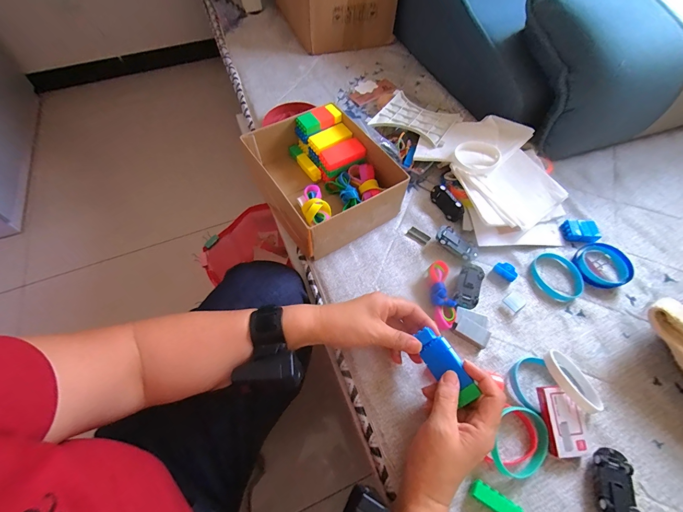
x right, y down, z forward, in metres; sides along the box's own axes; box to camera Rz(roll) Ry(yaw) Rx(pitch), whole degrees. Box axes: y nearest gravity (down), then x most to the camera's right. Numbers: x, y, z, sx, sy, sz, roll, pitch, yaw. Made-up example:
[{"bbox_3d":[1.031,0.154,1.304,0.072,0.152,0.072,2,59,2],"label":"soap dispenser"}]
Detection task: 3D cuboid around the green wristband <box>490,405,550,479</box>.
[{"bbox_3d":[0.195,0.203,0.343,0.055,0.026,0.069,25,62,14],"label":"green wristband"}]

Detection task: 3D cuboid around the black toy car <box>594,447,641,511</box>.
[{"bbox_3d":[0.275,0.233,0.325,0.033,0.022,0.065,15,60,8],"label":"black toy car"}]

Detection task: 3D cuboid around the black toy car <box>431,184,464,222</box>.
[{"bbox_3d":[0.168,-0.087,0.509,0.020,0.033,0.064,-26,63,-16],"label":"black toy car"}]

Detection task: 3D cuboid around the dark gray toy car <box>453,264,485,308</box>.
[{"bbox_3d":[0.174,0.043,0.437,0.030,0.020,0.064,23,62,13],"label":"dark gray toy car"}]

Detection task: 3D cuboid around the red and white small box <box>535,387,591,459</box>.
[{"bbox_3d":[0.242,0.179,0.350,0.038,0.012,0.067,-1,74,-2],"label":"red and white small box"}]

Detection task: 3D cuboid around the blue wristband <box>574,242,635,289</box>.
[{"bbox_3d":[0.374,0.012,0.457,0.067,0.022,0.067,27,62,15],"label":"blue wristband"}]

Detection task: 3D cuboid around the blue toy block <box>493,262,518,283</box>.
[{"bbox_3d":[0.233,0.021,0.452,0.014,0.020,0.031,-33,65,-19],"label":"blue toy block"}]

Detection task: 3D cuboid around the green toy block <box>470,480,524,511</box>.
[{"bbox_3d":[0.157,0.249,0.324,0.049,0.015,0.018,29,63,16],"label":"green toy block"}]

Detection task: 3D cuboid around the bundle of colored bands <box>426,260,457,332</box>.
[{"bbox_3d":[0.132,0.054,0.428,0.030,0.026,0.091,-1,59,-2],"label":"bundle of colored bands"}]

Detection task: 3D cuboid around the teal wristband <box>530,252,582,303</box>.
[{"bbox_3d":[0.302,0.028,0.451,0.059,0.014,0.074,-6,59,-5],"label":"teal wristband"}]

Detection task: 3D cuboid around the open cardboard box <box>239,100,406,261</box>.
[{"bbox_3d":[-0.034,-0.133,0.506,0.172,0.077,0.235,-29,64,-17],"label":"open cardboard box"}]

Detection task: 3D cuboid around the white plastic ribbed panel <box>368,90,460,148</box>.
[{"bbox_3d":[0.136,-0.251,0.587,0.133,0.010,0.109,31,63,16],"label":"white plastic ribbed panel"}]

